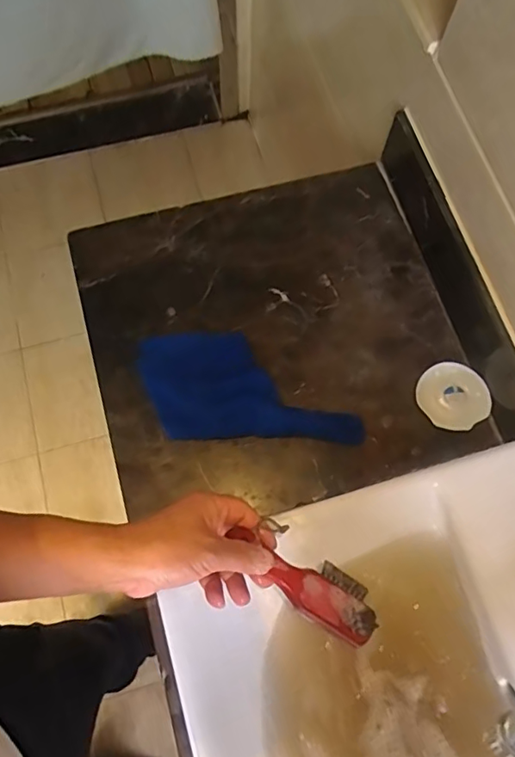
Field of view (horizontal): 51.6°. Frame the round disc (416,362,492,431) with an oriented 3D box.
[{"bbox_3d":[0.261,0.025,0.715,0.089,0.017,0.090,0,73,-1],"label":"round disc"}]

